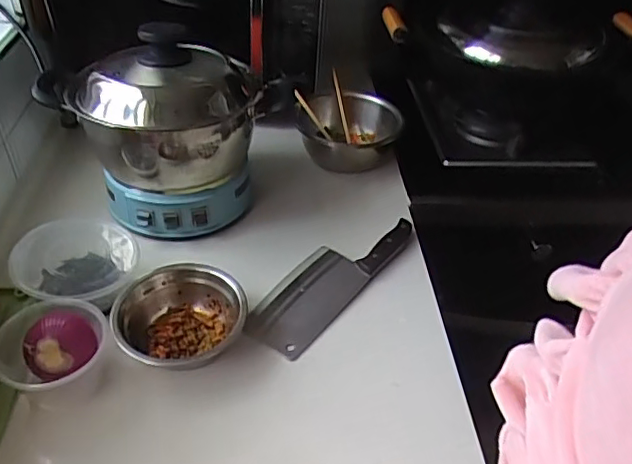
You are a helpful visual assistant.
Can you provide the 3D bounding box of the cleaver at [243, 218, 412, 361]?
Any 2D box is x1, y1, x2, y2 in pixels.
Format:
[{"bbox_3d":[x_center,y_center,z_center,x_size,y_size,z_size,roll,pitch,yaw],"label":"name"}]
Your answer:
[{"bbox_3d":[0.020,0.056,0.772,0.092,0.020,0.281,30,47,26],"label":"cleaver"}]

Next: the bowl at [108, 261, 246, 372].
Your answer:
[{"bbox_3d":[-0.156,0.105,0.671,0.140,0.074,0.136,2,41,-2],"label":"bowl"}]

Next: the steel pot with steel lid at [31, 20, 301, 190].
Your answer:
[{"bbox_3d":[-0.204,-0.186,0.785,0.252,0.184,0.258,2,41,-2],"label":"steel pot with steel lid"}]

